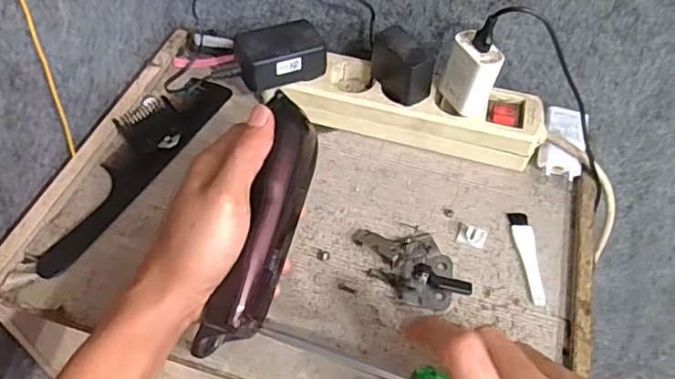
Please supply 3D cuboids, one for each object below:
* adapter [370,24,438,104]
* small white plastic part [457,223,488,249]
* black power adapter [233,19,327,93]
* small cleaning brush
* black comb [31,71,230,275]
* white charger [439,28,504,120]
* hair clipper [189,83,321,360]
[{"bbox_3d":[0.051,-0.100,0.458,0.026,0.047,0.051,-28,59,-23],"label":"adapter"},{"bbox_3d":[0.102,0.034,0.432,0.021,0.004,0.018,18,53,9],"label":"small white plastic part"},{"bbox_3d":[-0.048,-0.110,0.462,0.069,0.028,0.047,-29,60,-24],"label":"black power adapter"},{"bbox_3d":[0.141,0.049,0.423,0.015,0.005,0.078,2,52,-3],"label":"small cleaning brush"},{"bbox_3d":[-0.161,-0.020,0.455,0.045,0.010,0.211,27,55,15],"label":"black comb"},{"bbox_3d":[0.103,-0.089,0.441,0.023,0.054,0.039,-26,58,-22],"label":"white charger"},{"bbox_3d":[-0.046,0.024,0.364,0.034,0.034,0.166,16,77,8],"label":"hair clipper"}]

